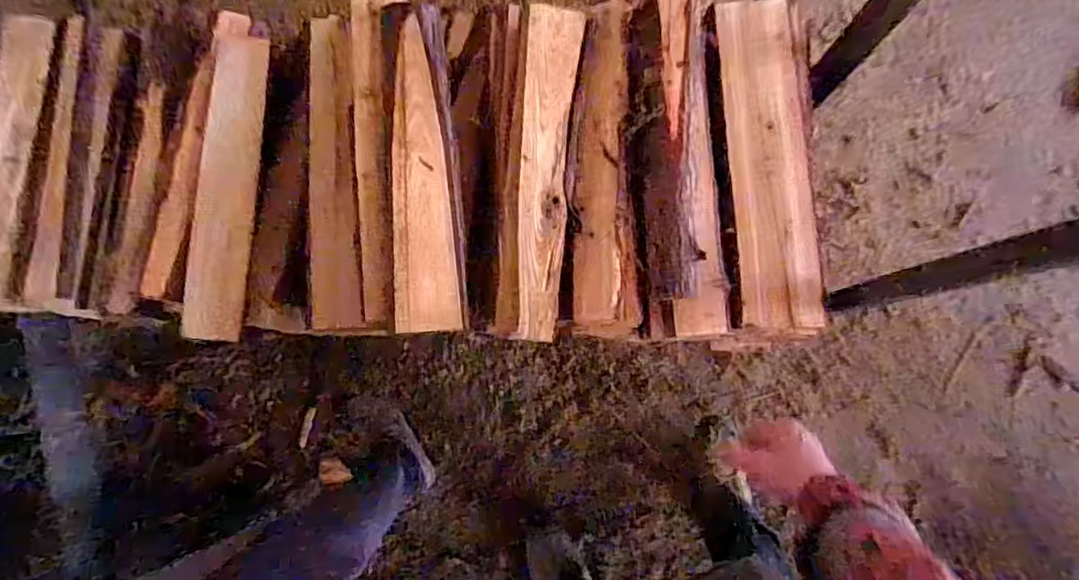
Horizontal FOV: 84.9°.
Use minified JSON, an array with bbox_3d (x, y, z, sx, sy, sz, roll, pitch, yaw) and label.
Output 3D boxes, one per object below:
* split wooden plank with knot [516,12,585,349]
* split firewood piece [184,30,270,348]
[{"bbox_3d":[0.007,-0.181,0.858,0.077,0.028,0.498,5,82,0],"label":"split wooden plank with knot"},{"bbox_3d":[-0.511,-0.168,0.955,0.103,0.034,0.489,2,78,3],"label":"split firewood piece"}]

